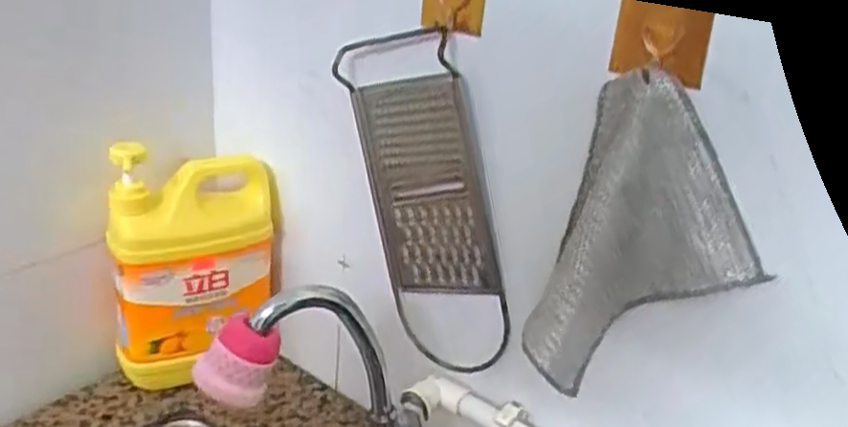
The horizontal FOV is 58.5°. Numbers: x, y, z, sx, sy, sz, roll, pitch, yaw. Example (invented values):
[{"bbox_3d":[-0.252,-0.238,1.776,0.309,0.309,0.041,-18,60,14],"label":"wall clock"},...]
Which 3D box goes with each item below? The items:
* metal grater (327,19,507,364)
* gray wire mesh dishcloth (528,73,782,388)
[{"bbox_3d":[-0.003,-0.004,0.618,0.122,0.273,0.030,-1,19,36],"label":"metal grater"},{"bbox_3d":[0.140,0.016,0.493,0.128,0.188,0.072,2,25,-8],"label":"gray wire mesh dishcloth"}]

